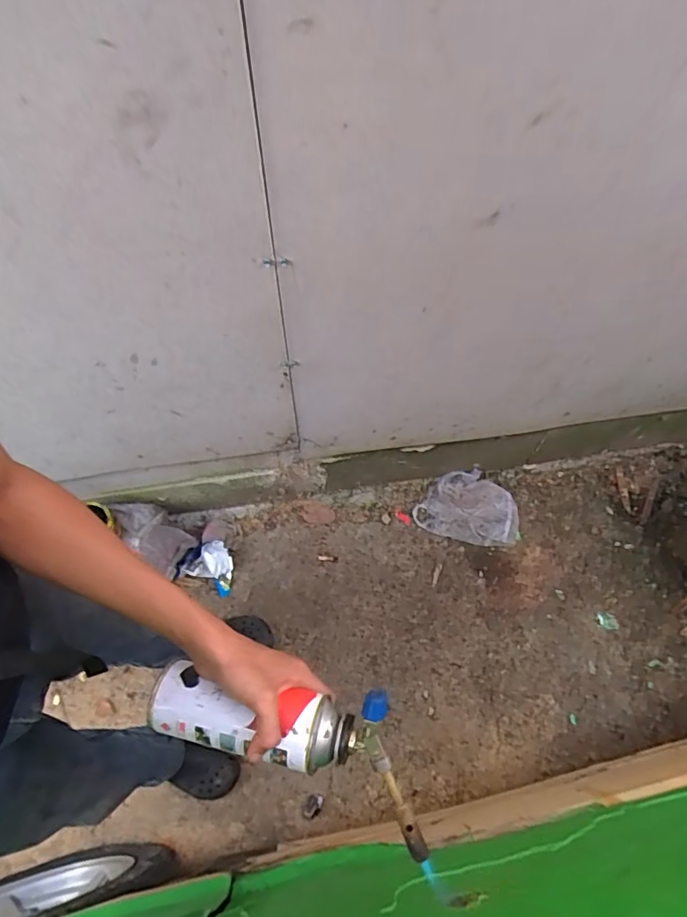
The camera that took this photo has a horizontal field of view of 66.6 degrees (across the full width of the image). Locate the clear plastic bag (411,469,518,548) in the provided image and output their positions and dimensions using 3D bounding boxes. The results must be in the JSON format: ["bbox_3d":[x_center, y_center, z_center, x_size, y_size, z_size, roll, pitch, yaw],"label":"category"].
[{"bbox_3d":[0.349,0.131,1.433,0.276,0.106,0.171,14,63,5],"label":"clear plastic bag"}]

